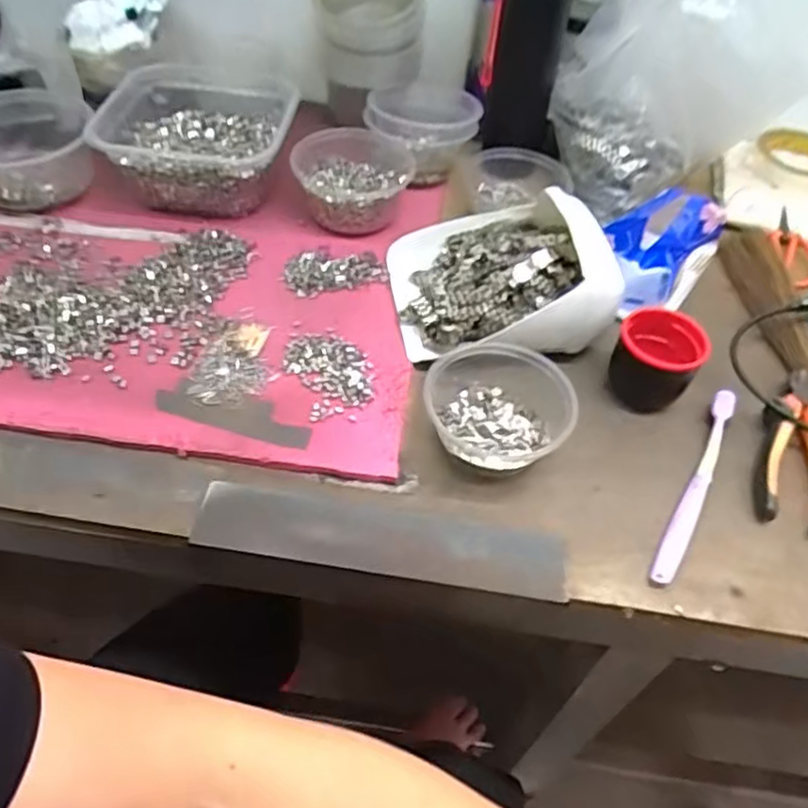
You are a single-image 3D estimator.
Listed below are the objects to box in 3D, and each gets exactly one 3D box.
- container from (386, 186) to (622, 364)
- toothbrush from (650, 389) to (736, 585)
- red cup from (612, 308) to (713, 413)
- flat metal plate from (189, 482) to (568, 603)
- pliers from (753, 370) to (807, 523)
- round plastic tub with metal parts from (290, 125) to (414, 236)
[{"bbox_3d":[0.078,-0.118,0.572,0.167,0.064,0.158,-6,50,-10],"label":"container"},{"bbox_3d":[0.215,0.057,0.498,0.018,0.011,0.181,27,58,15],"label":"toothbrush"},{"bbox_3d":[0.200,-0.036,0.542,0.067,0.062,0.052,29,53,19],"label":"red cup"},{"bbox_3d":[-0.016,0.088,0.455,0.245,0.006,0.050,8,55,3],"label":"flat metal plate"},{"bbox_3d":[0.304,0.030,0.518,0.054,0.015,0.144,21,56,12],"label":"pliers"},{"bbox_3d":[-0.049,-0.224,0.660,0.112,0.058,0.119,1,49,-4],"label":"round plastic tub with metal parts"}]

